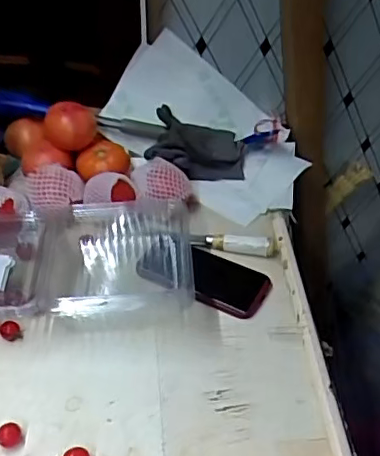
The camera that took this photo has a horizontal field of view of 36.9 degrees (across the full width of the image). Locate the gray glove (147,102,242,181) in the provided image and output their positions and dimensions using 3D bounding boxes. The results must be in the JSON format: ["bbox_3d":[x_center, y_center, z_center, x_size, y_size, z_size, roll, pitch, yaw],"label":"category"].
[{"bbox_3d":[0.013,-0.137,0.959,0.158,0.070,0.112,8,38,6],"label":"gray glove"}]

